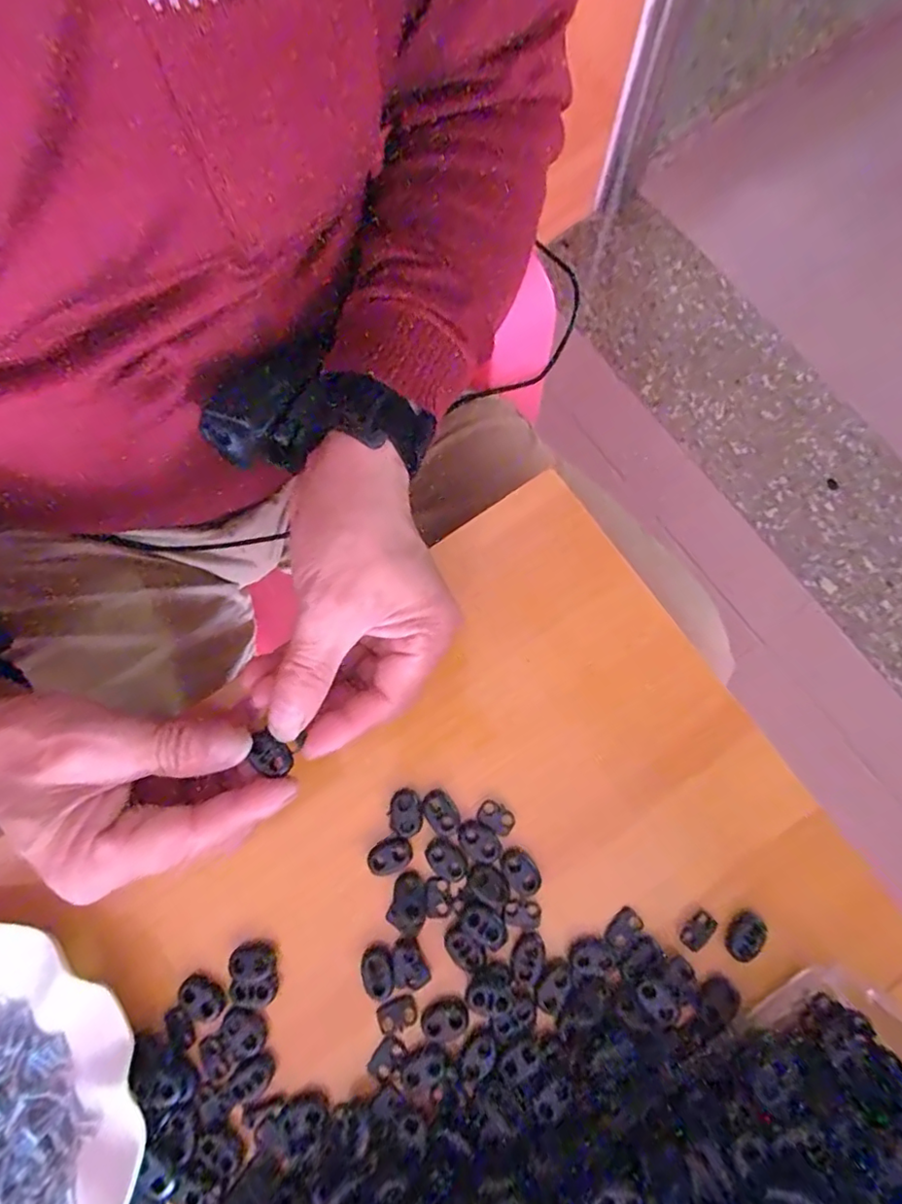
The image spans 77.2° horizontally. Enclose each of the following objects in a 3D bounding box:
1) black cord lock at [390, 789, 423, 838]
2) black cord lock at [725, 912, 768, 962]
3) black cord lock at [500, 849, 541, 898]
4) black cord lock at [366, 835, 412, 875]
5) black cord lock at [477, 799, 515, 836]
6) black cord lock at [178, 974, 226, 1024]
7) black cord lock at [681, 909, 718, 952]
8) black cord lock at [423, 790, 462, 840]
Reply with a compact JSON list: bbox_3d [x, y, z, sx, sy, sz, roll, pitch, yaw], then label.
[{"bbox_3d":[-0.022,0.104,0.278,0.015,0.004,0.022,-5,79,0],"label":"black cord lock"},{"bbox_3d":[0.139,0.157,0.265,0.014,0.004,0.021,35,81,7],"label":"black cord lock"},{"bbox_3d":[0.034,0.131,0.274,0.015,0.004,0.022,-34,80,-6],"label":"black cord lock"},{"bbox_3d":[-0.030,0.124,0.275,0.022,0.004,0.015,-25,79,-4],"label":"black cord lock"},{"bbox_3d":[0.023,0.108,0.281,0.018,0.004,0.013,27,80,6],"label":"black cord lock"},{"bbox_3d":[-0.117,0.186,0.264,0.022,0.006,0.015,33,81,7],"label":"black cord lock"},{"bbox_3d":[0.118,0.157,0.270,0.018,0.004,0.009,-41,81,-7],"label":"black cord lock"},{"bbox_3d":[-0.005,0.105,0.281,0.015,0.004,0.022,-34,80,-6],"label":"black cord lock"}]

